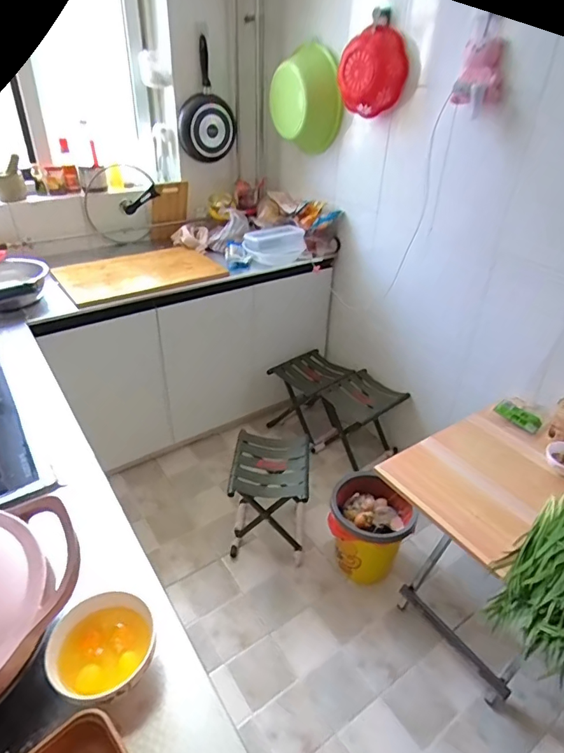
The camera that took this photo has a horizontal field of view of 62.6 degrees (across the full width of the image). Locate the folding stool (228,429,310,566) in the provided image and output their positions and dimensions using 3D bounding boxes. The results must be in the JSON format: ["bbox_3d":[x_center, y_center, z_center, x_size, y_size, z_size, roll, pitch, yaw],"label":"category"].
[{"bbox_3d":[-0.048,0.453,1.814,0.280,0.407,0.334,4,34,1],"label":"folding stool"}]

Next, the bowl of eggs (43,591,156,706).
[{"bbox_3d":[-0.228,0.354,0.596,0.123,0.066,0.127,2,34,-1],"label":"bowl of eggs"}]

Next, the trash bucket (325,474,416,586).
[{"bbox_3d":[0.313,0.568,1.709,0.289,0.319,0.285,2,34,-1],"label":"trash bucket"}]

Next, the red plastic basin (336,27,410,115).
[{"bbox_3d":[0.292,-1.020,1.549,0.233,0.245,0.098,40,32,28],"label":"red plastic basin"}]

